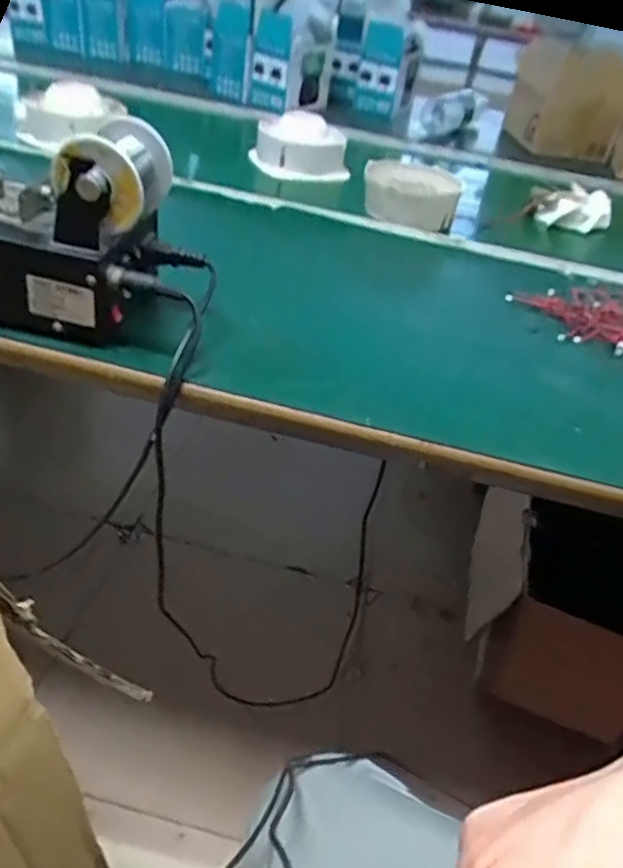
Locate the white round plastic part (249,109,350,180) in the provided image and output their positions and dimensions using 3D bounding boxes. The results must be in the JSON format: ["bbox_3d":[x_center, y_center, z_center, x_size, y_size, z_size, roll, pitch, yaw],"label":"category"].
[{"bbox_3d":[-0.015,-0.413,0.910,0.131,0.072,0.112,5,36,-4],"label":"white round plastic part"}]

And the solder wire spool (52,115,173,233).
[{"bbox_3d":[-0.138,-0.185,0.455,0.057,0.061,0.076,11,36,4],"label":"solder wire spool"}]

